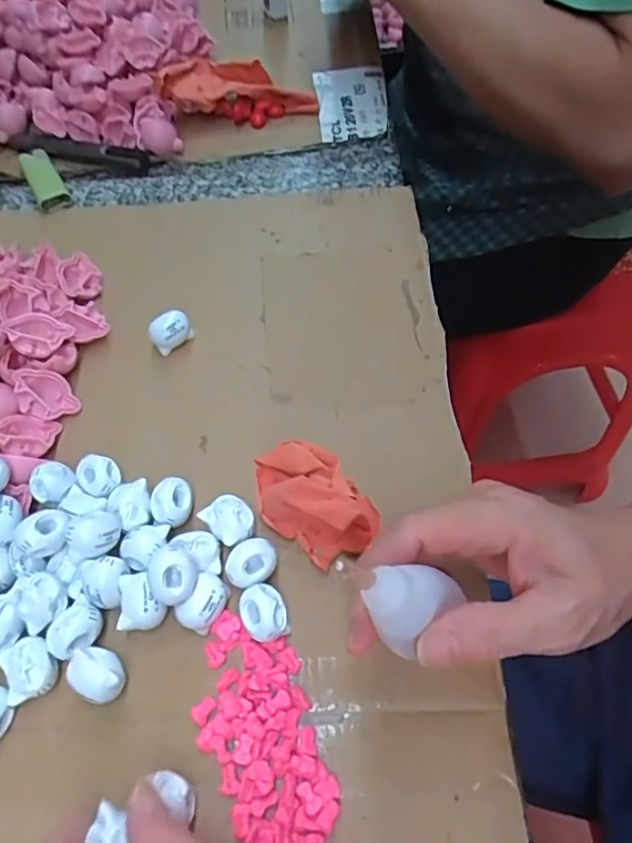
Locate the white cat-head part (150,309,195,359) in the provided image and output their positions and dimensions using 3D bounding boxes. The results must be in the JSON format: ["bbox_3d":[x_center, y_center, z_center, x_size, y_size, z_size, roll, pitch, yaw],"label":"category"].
[{"bbox_3d":[-0.091,-0.056,0.353,0.025,0.022,0.020,-20,61,-9],"label":"white cat-head part"}]

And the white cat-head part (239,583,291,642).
[{"bbox_3d":[-0.025,0.089,0.262,0.020,0.016,0.027,-24,61,-11],"label":"white cat-head part"}]

